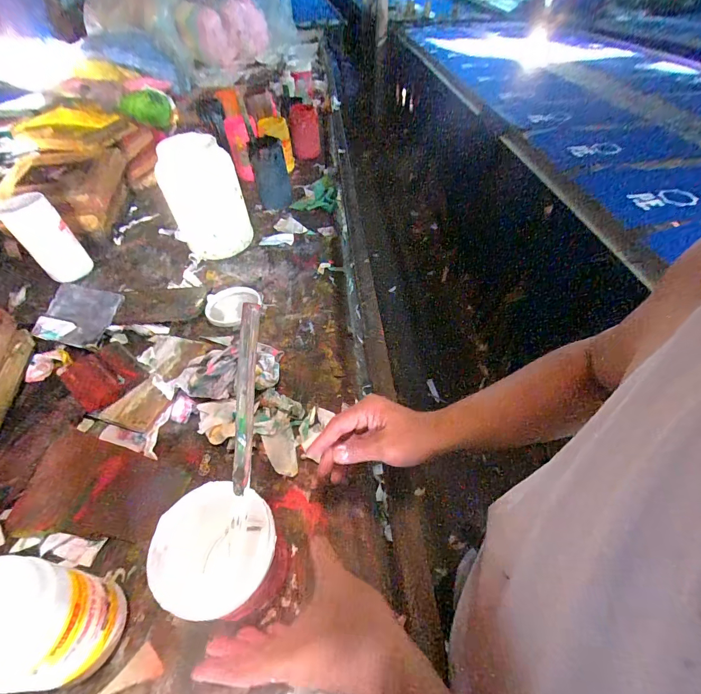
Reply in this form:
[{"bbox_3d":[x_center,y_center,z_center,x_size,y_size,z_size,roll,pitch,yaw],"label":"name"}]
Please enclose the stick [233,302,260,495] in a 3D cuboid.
[{"bbox_3d":[-0.103,0.054,0.348,0.021,0.191,0.012,8,10,11],"label":"stick"}]

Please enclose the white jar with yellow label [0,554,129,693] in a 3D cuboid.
[{"bbox_3d":[-0.297,0.271,0.343,0.085,0.156,0.089,-2,48,2],"label":"white jar with yellow label"}]

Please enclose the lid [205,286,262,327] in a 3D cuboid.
[{"bbox_3d":[-0.246,-0.086,0.745,0.115,0.022,0.102,-13,49,-7],"label":"lid"}]

